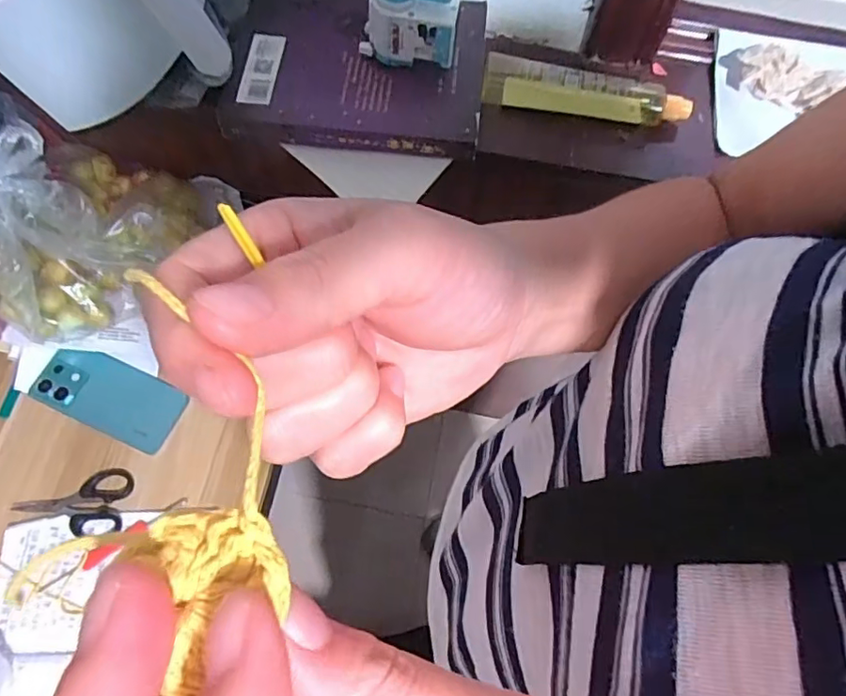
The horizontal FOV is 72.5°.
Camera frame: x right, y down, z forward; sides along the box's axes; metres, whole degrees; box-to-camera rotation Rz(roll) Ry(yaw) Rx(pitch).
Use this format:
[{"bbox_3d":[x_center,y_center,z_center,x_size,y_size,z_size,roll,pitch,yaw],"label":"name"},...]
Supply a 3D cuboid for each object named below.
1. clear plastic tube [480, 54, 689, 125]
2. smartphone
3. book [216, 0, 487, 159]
[{"bbox_3d":[0.158,-0.249,0.561,0.196,0.031,0.037,6,69,0],"label":"clear plastic tube"},{"bbox_3d":[-0.348,0.051,0.640,0.161,0.015,0.076,23,70,7],"label":"smartphone"},{"bbox_3d":[-0.063,-0.273,0.560,0.238,0.033,0.168,7,69,1],"label":"book"}]

